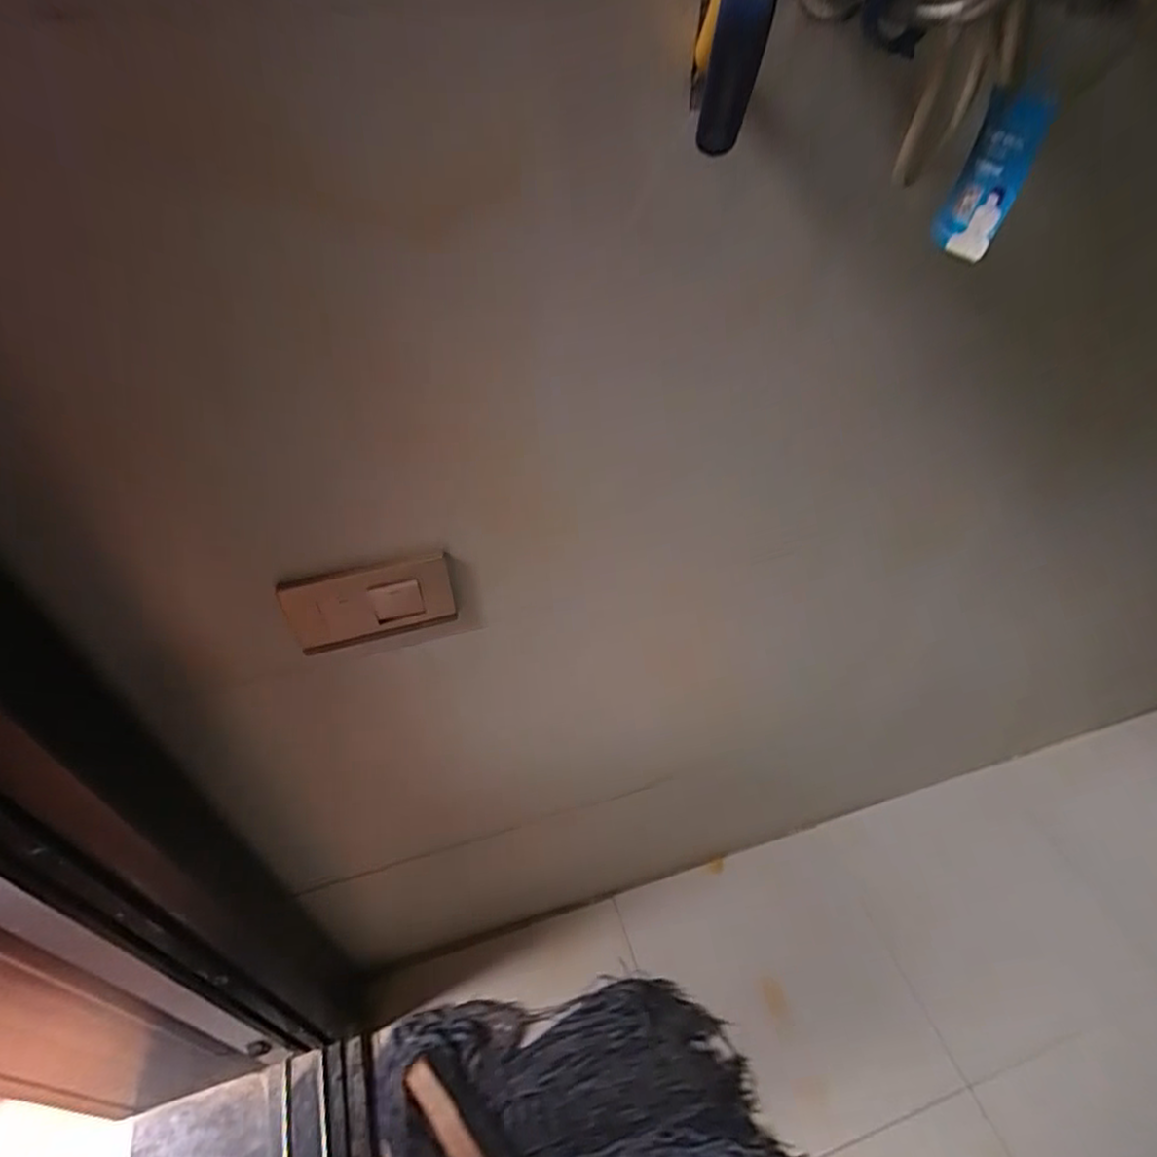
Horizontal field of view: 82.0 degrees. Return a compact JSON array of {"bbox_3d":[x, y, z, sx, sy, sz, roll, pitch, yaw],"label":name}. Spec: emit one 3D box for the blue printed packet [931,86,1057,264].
[{"bbox_3d":[0.194,-0.190,0.314,0.029,0.065,0.030,20,46,18],"label":"blue printed packet"}]

